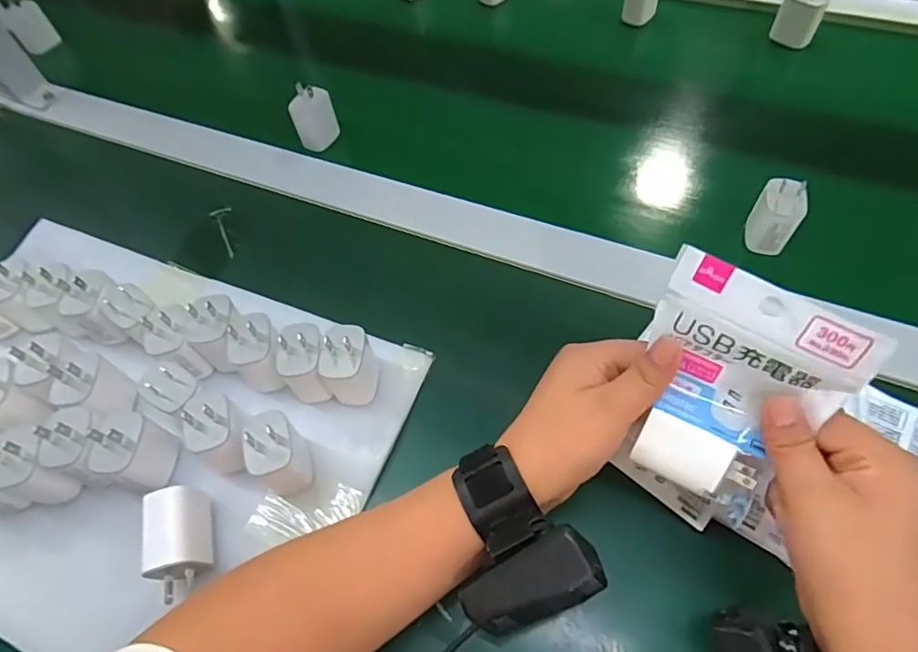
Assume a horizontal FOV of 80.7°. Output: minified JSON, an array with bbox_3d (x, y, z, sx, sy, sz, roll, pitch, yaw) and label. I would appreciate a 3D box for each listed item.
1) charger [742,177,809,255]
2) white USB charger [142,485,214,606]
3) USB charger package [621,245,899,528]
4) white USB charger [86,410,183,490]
[{"bbox_3d":[0.257,-0.088,0.440,0.035,0.058,0.027,30,66,21],"label":"charger"},{"bbox_3d":[-0.170,0.132,0.333,0.029,0.041,0.062,-10,59,-1],"label":"white USB charger"},{"bbox_3d":[0.137,0.033,0.280,0.092,0.121,0.022,30,29,22],"label":"USB charger package"},{"bbox_3d":[-0.218,0.084,0.364,0.037,0.061,0.040,13,61,13],"label":"white USB charger"}]

